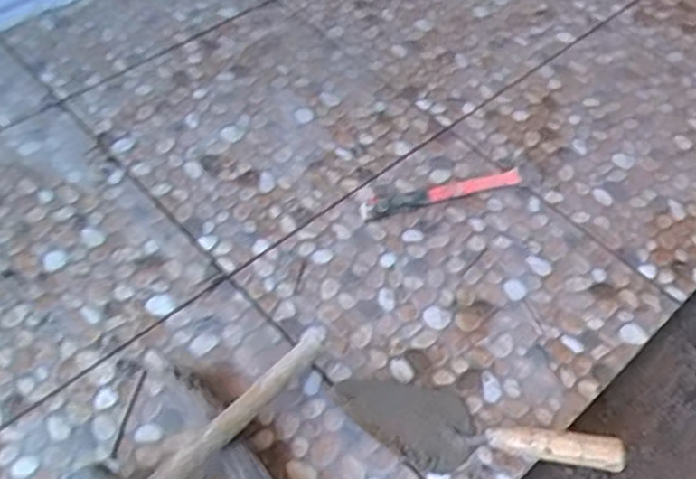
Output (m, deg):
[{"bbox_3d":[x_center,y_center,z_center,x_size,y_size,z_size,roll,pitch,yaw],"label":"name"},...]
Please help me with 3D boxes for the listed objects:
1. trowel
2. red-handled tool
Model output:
[{"bbox_3d":[0.126,0.194,0.736,0.297,0.078,0.092,17,55,8],"label":"trowel"},{"bbox_3d":[0.126,-0.063,0.952,0.230,0.013,0.031,-15,56,-14],"label":"red-handled tool"}]

